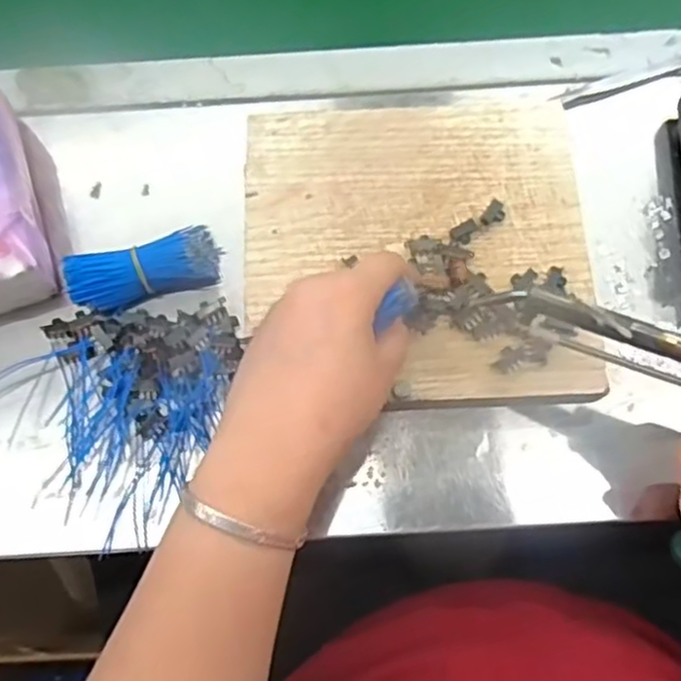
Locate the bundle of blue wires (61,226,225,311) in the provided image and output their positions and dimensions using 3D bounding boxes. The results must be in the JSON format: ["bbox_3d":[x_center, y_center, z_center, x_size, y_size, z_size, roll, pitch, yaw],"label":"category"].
[{"bbox_3d":[-0.121,-0.043,0.434,0.089,0.031,0.037,-15,71,-3],"label":"bundle of blue wires"}]

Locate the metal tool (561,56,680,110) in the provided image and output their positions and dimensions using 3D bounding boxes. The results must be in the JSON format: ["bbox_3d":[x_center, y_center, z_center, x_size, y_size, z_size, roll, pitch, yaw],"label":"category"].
[{"bbox_3d":[0.204,-0.181,0.481,0.110,0.008,0.015,-22,72,-6],"label":"metal tool"}]

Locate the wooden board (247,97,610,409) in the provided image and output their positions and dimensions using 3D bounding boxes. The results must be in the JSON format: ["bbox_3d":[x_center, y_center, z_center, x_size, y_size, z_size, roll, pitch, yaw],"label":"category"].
[{"bbox_3d":[0.048,-0.057,0.436,0.205,0.019,0.201,-3,71,1],"label":"wooden board"}]

